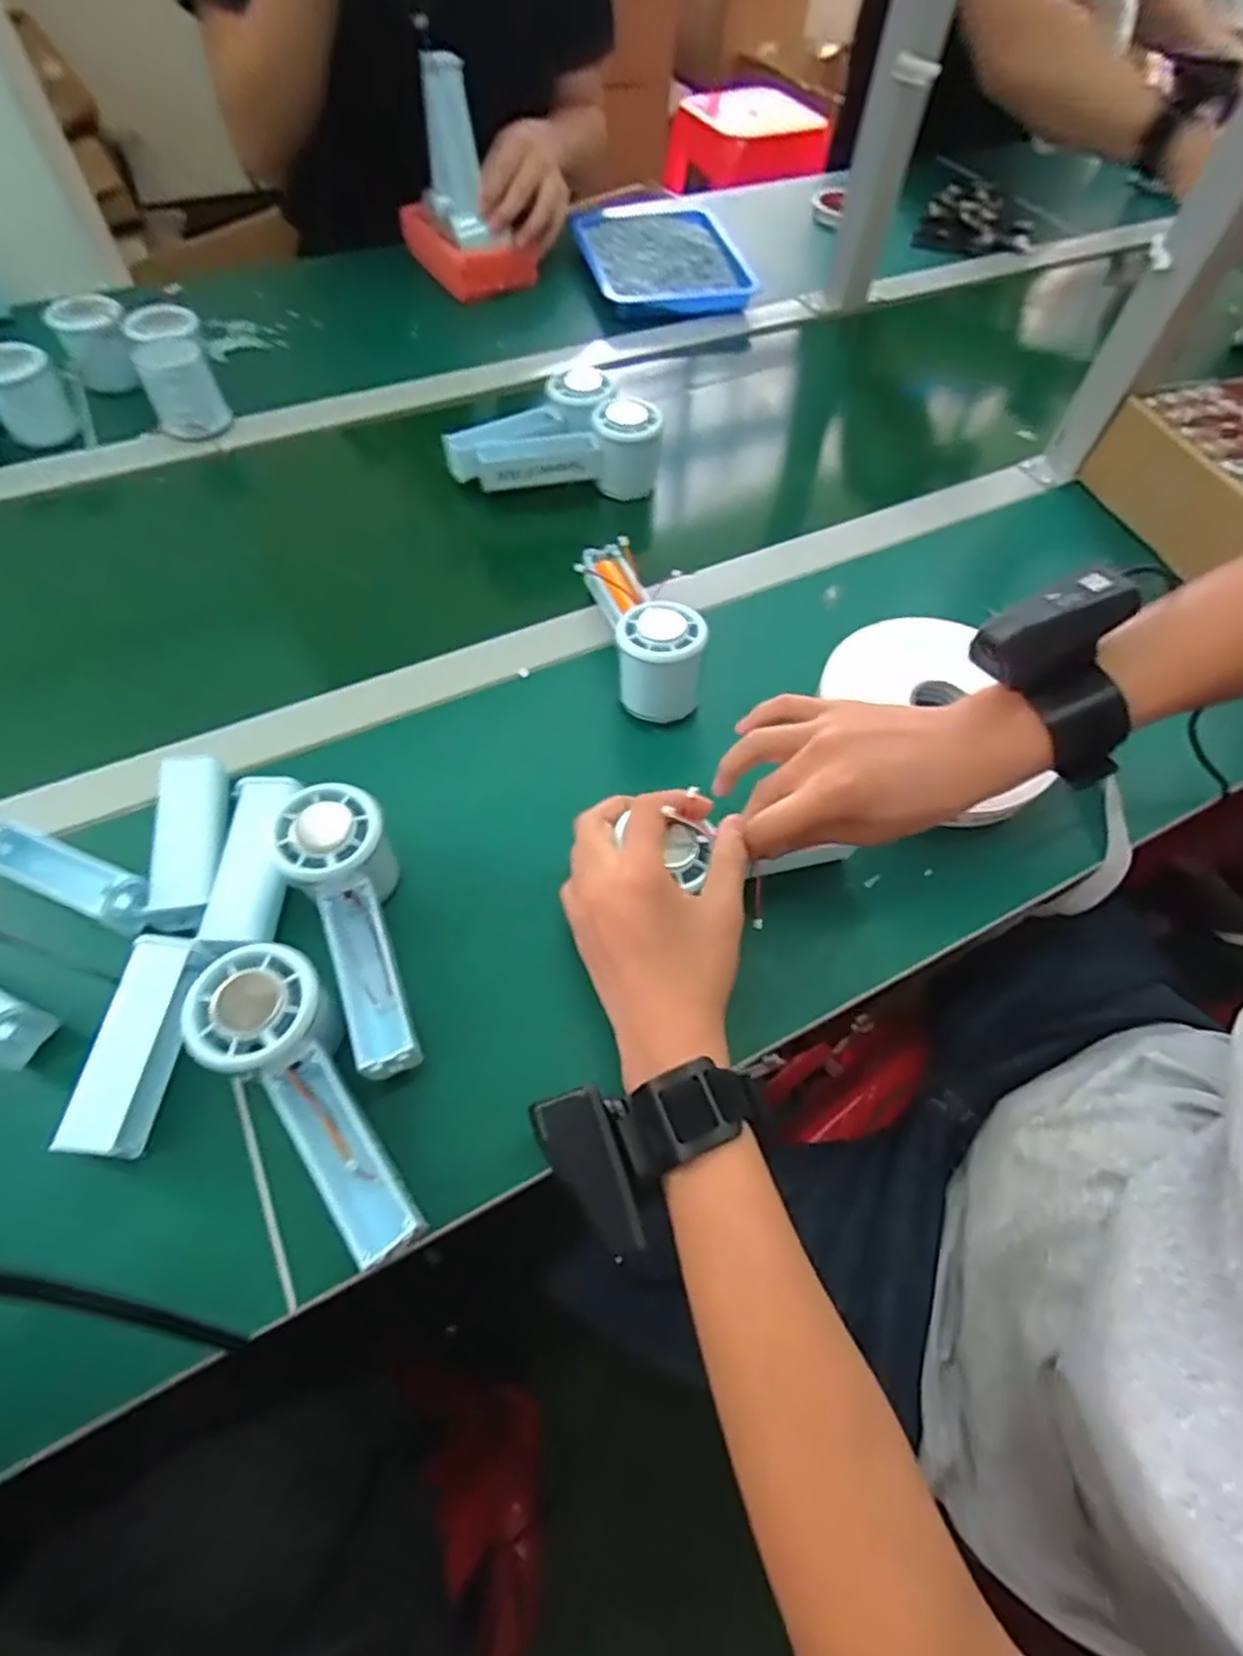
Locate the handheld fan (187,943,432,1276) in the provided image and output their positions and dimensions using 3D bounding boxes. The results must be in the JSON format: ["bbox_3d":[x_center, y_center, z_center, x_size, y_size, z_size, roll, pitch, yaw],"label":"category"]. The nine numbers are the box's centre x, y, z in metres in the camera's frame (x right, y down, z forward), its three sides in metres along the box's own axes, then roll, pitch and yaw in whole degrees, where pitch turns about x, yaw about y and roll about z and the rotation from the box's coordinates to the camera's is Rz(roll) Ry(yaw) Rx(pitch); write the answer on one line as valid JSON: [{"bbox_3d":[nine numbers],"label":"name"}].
[{"bbox_3d":[-0.140,0.120,0.320,0.056,0.034,0.149,-32,81,-20],"label":"handheld fan"}]

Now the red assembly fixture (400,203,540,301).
[{"bbox_3d":[-0.177,-0.617,0.766,0.165,0.048,0.094,22,61,8],"label":"red assembly fixture"}]

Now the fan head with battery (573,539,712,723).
[{"bbox_3d":[0.005,-0.144,0.493,0.054,0.071,0.154,-16,63,-13],"label":"fan head with battery"}]

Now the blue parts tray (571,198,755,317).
[{"bbox_3d":[0.038,-0.656,0.812,0.163,0.031,0.245,-10,62,-10],"label":"blue parts tray"}]

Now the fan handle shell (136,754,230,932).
[{"bbox_3d":[-0.246,0.006,0.406,0.035,0.026,0.099,-4,61,-7],"label":"fan handle shell"}]

